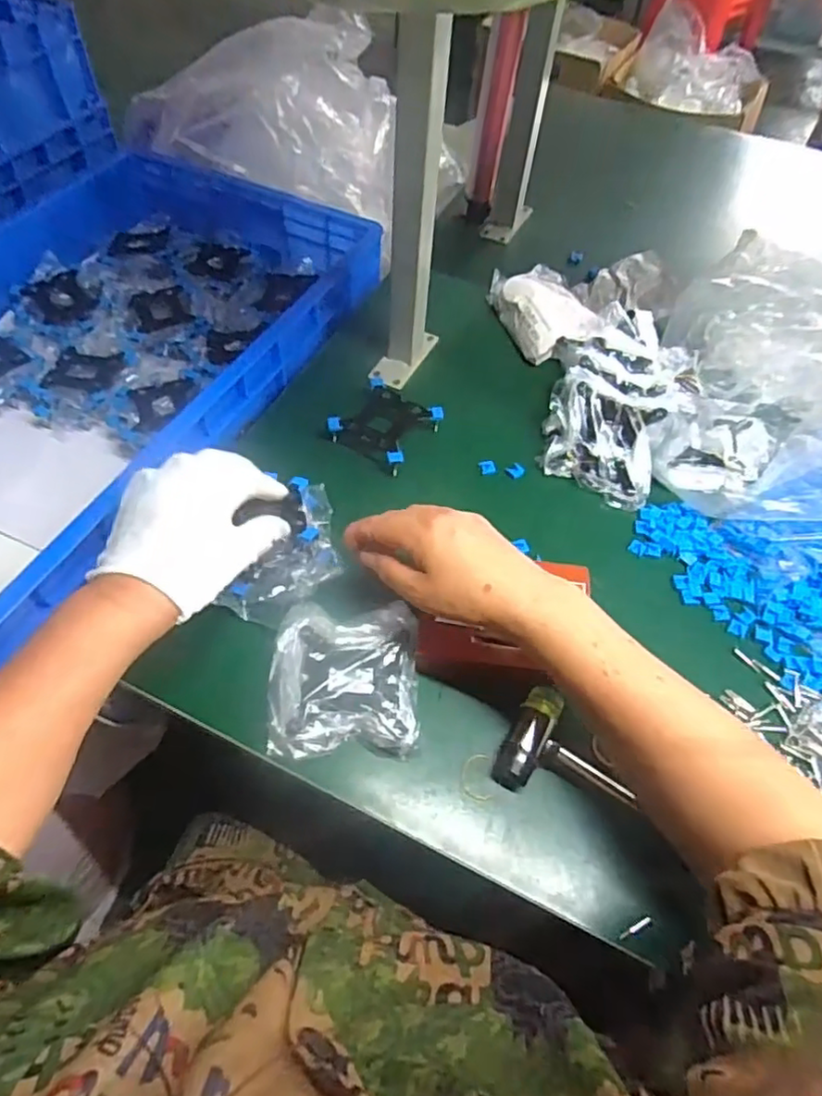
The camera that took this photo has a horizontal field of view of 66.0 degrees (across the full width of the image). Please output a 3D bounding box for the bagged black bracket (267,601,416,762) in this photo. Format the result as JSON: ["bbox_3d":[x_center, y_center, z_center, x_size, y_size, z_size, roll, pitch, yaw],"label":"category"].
[{"bbox_3d":[-0.051,0.101,0.491,0.109,0.028,0.113,1,57,-3],"label":"bagged black bracket"}]

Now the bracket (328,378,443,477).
[{"bbox_3d":[-0.026,-0.127,0.644,0.089,0.028,0.092,31,60,15],"label":"bracket"}]

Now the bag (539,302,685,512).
[{"bbox_3d":[0.200,-0.158,0.648,0.113,0.065,0.227,8,57,1],"label":"bag"}]

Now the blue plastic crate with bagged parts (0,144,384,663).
[{"bbox_3d":[-0.350,-0.192,0.688,0.402,0.130,0.645,26,59,13],"label":"blue plastic crate with bagged parts"}]

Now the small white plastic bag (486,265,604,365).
[{"bbox_3d":[0.160,-0.282,0.745,0.102,0.033,0.152,-18,60,-15],"label":"small white plastic bag"}]

